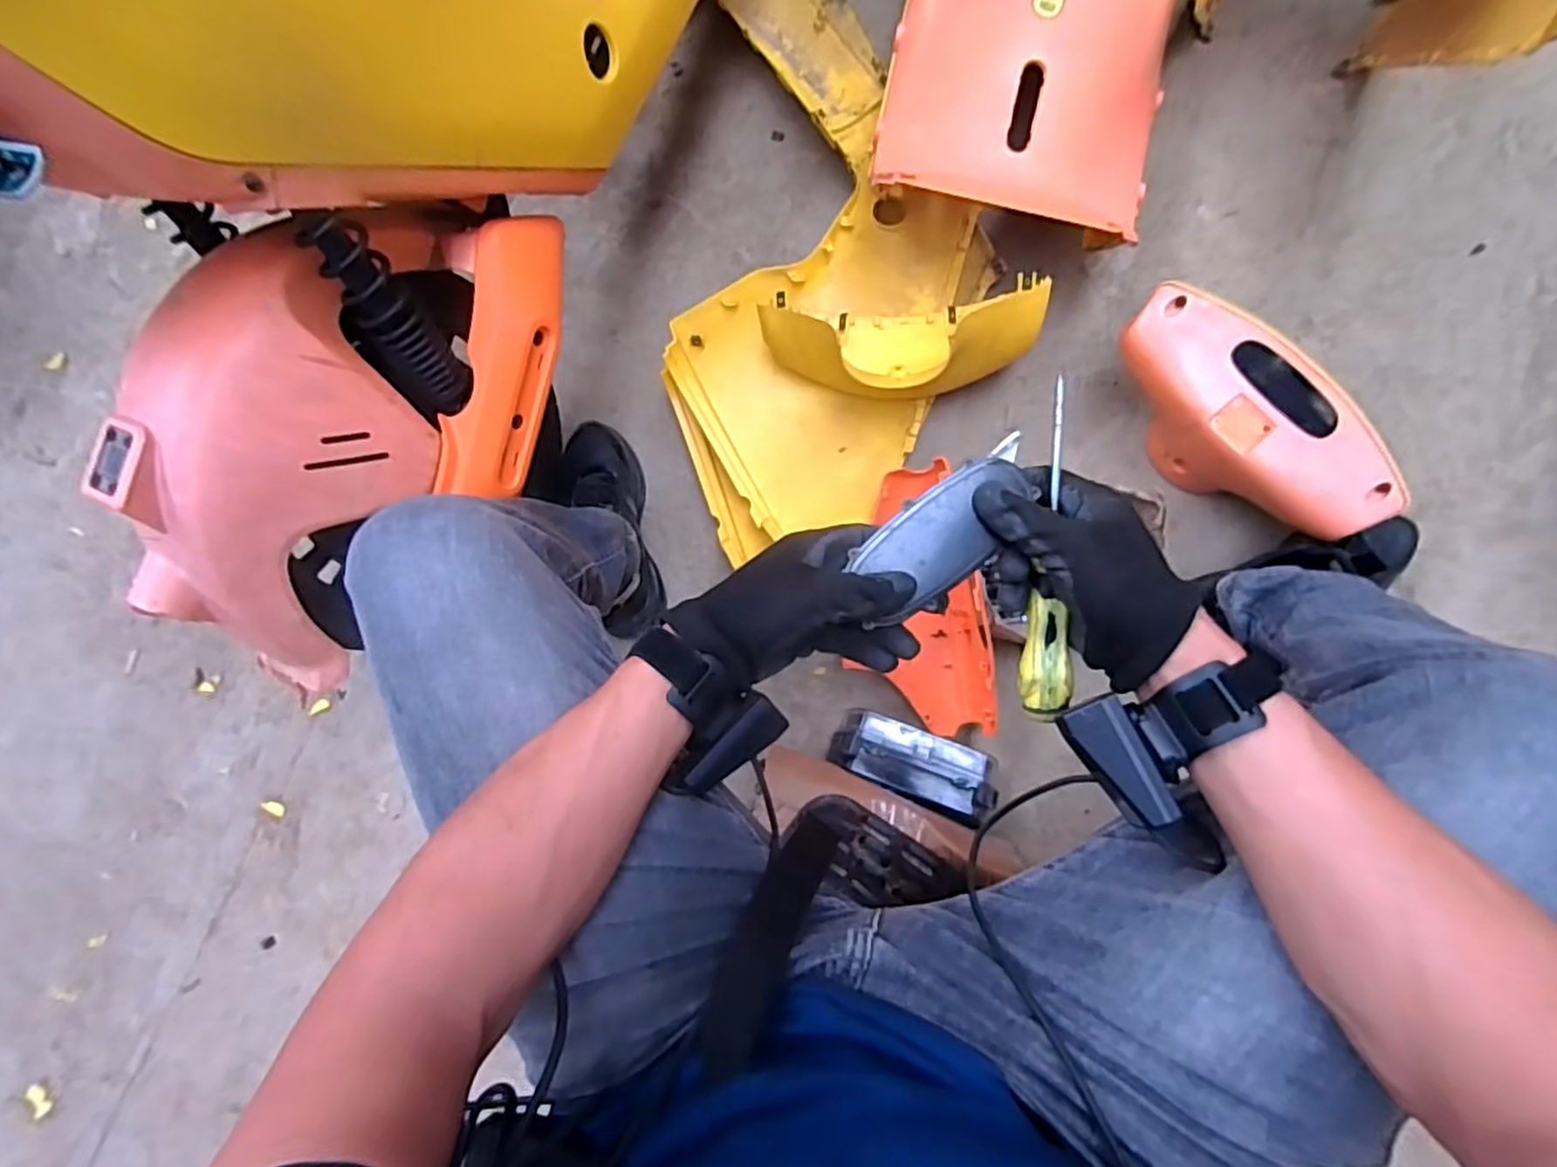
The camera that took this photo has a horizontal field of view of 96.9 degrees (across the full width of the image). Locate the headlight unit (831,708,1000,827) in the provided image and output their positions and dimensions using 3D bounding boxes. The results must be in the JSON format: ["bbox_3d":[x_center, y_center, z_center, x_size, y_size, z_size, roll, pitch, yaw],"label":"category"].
[{"bbox_3d":[0.152,0.200,0.772,0.183,0.061,0.075,21,87,9],"label":"headlight unit"}]

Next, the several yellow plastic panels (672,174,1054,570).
[{"bbox_3d":[0.068,-0.271,0.802,0.452,0.147,0.283,-40,82,0],"label":"several yellow plastic panels"}]

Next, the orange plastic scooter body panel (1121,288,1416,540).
[{"bbox_3d":[0.482,-0.169,0.746,0.303,0.161,0.121,43,91,9],"label":"orange plastic scooter body panel"}]

